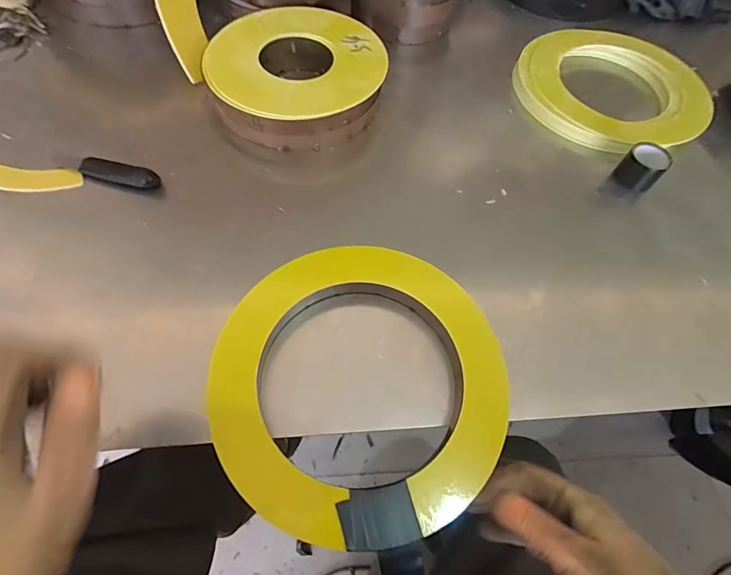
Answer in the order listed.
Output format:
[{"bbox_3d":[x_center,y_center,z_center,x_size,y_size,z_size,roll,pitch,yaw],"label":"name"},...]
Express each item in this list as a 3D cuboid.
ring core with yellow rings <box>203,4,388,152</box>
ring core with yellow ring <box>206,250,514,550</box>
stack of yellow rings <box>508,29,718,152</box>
[{"bbox_3d":[-0.073,-0.235,0.446,0.188,0.049,0.181,1,61,-2],"label":"ring core with yellow rings"},{"bbox_3d":[-0.004,0.067,0.299,0.201,0.035,0.210,2,62,-4],"label":"ring core with yellow ring"},{"bbox_3d":[0.286,-0.241,0.491,0.207,0.030,0.216,-21,66,-15],"label":"stack of yellow rings"}]

